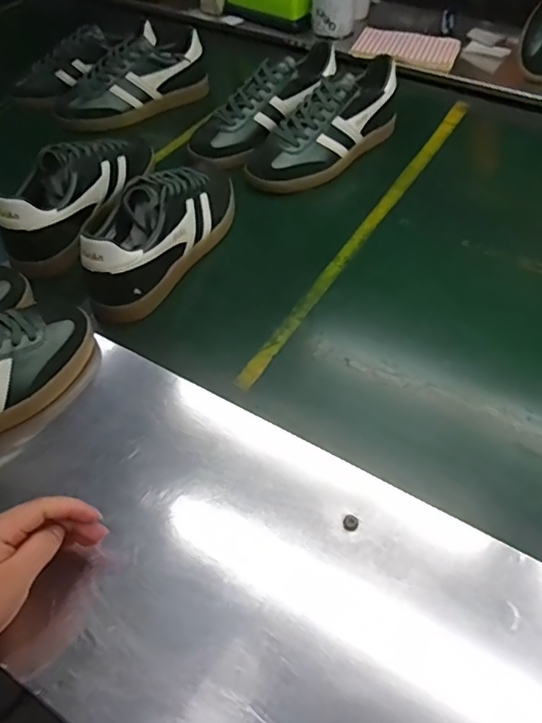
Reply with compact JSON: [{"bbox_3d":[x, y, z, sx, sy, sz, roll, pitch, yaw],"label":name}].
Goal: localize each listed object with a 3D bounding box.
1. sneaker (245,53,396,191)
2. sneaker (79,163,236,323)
[{"bbox_3d":[0.085,-0.347,0.776,0.094,0.096,0.285,37,60,25],"label":"sneaker"},{"bbox_3d":[-0.129,-0.160,0.626,0.081,0.099,0.258,23,55,16],"label":"sneaker"}]

